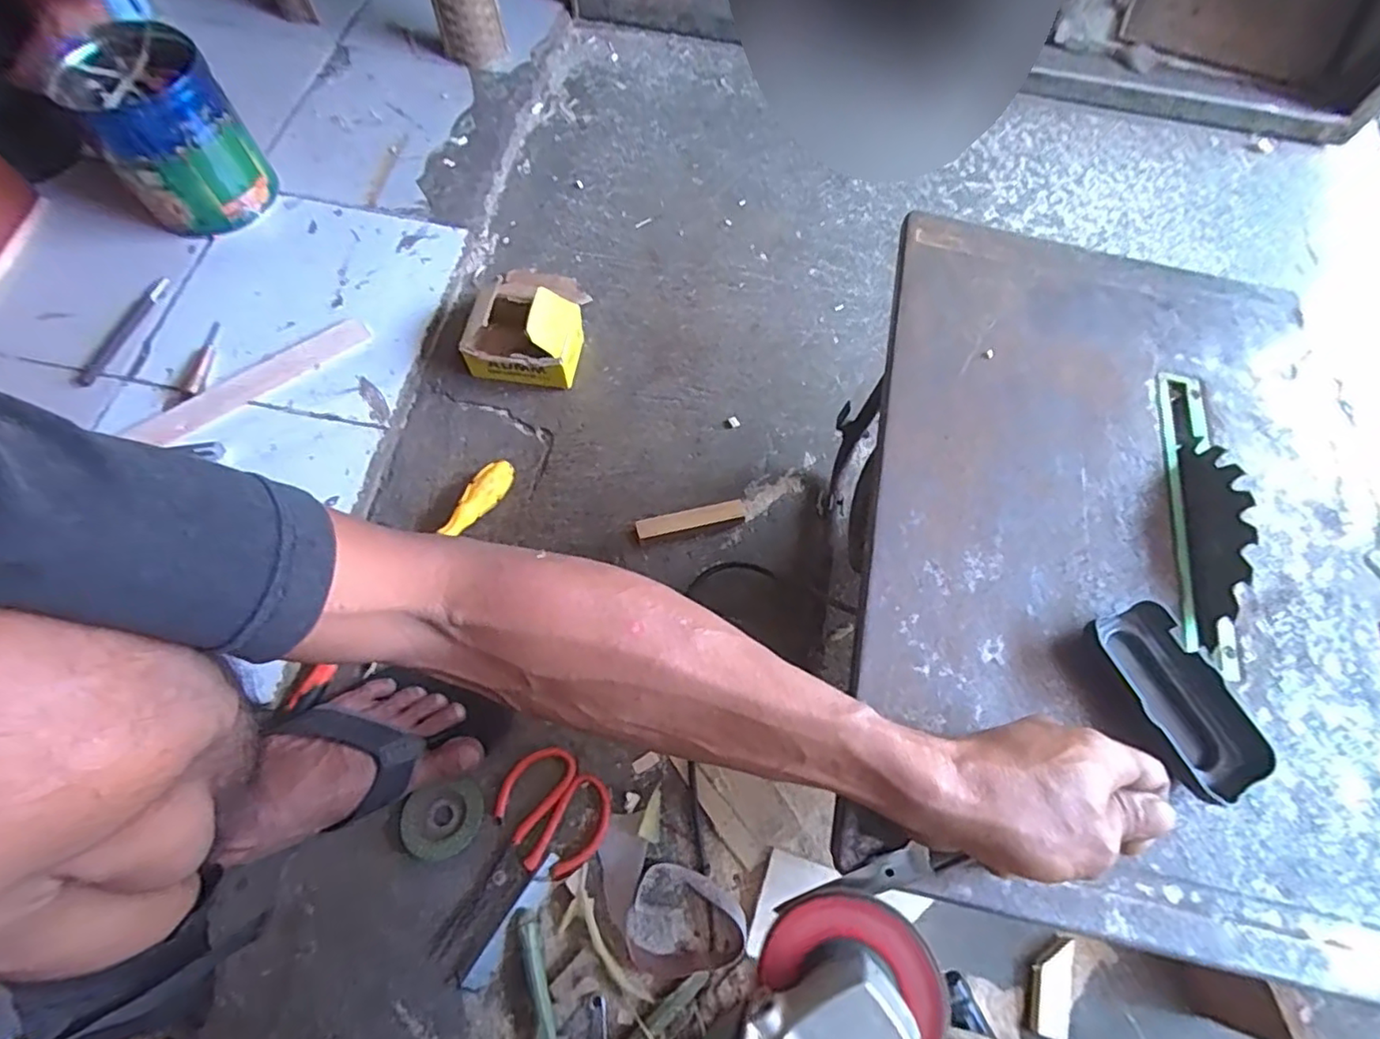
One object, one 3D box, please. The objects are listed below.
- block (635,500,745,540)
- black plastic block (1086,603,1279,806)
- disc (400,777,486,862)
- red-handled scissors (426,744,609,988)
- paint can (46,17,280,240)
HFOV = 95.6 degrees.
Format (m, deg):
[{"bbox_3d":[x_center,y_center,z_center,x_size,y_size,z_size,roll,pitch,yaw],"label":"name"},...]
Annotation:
[{"bbox_3d":[0.001,0.003,0.657,0.113,0.021,0.022,-12,68,-8],"label":"block"},{"bbox_3d":[0.280,0.104,0.366,0.054,0.027,0.105,-24,70,-12],"label":"black plastic block"},{"bbox_3d":[-0.214,0.260,0.542,0.069,0.004,0.059,-17,69,-10],"label":"disc"},{"bbox_3d":[-0.153,0.291,0.534,0.095,0.013,0.186,37,70,12],"label":"red-handled scissors"},{"bbox_3d":[-0.590,-0.436,0.697,0.158,0.164,0.132,43,71,14],"label":"paint can"}]

